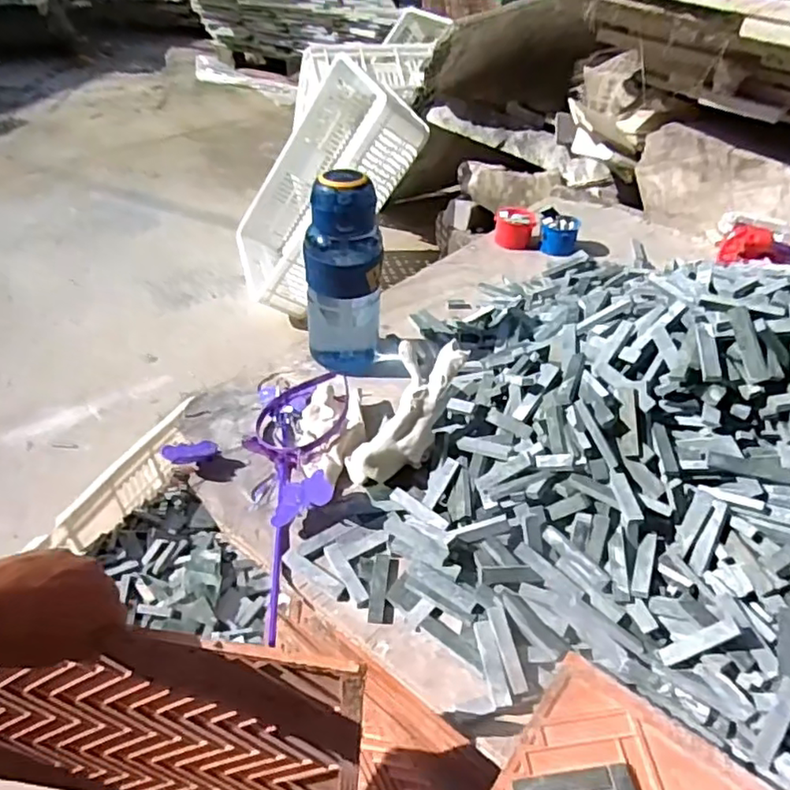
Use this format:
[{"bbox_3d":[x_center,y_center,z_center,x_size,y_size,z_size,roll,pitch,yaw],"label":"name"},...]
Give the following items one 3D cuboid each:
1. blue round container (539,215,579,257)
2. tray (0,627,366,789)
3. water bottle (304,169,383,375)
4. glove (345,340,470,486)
[{"bbox_3d":[0.270,-0.264,1.033,0.063,0.055,0.052,13,42,12],"label":"blue round container"},{"bbox_3d":[-0.191,0.264,0.484,0.335,0.305,0.028,5,41,3],"label":"tray"},{"bbox_3d":[-0.058,-0.131,0.714,0.082,0.236,0.071,0,41,-3],"label":"water bottle"},{"bbox_3d":[0.012,0.019,0.616,0.062,0.060,0.166,32,91,30],"label":"glove"}]

